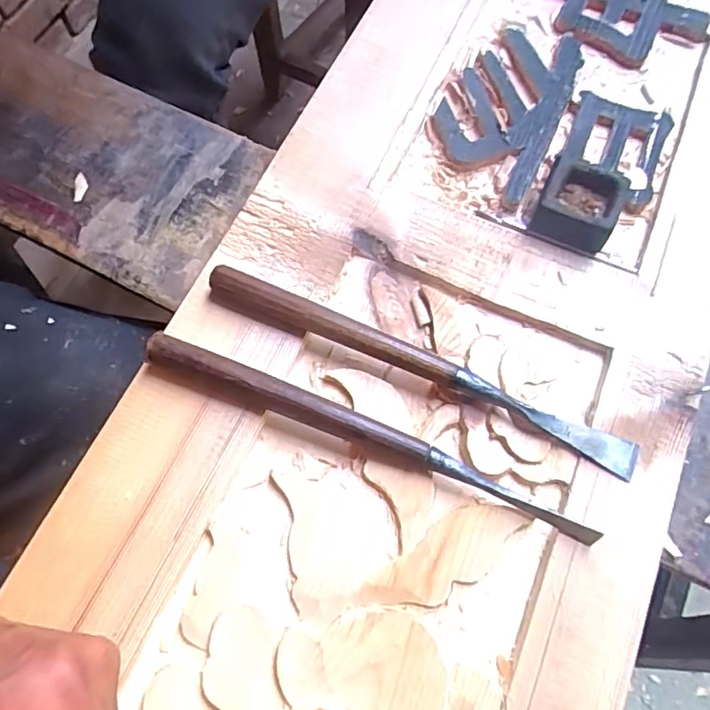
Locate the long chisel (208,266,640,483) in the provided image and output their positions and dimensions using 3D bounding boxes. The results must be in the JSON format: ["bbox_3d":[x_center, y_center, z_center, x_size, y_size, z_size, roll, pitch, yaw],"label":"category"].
[{"bbox_3d":[0.034,0.007,0.304,0.253,0.023,0.018,24,71,8],"label":"long chisel"}]

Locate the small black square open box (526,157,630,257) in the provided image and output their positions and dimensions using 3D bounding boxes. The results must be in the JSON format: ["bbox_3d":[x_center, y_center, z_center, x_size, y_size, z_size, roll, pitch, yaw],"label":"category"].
[{"bbox_3d":[0.140,-0.095,0.339,0.047,0.026,0.050,23,71,7],"label":"small black square open box"}]

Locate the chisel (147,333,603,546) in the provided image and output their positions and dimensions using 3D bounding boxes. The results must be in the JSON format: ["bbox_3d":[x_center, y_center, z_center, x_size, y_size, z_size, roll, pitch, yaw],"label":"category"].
[{"bbox_3d":[0.006,0.043,0.290,0.249,0.023,0.017,22,71,7],"label":"chisel"}]

